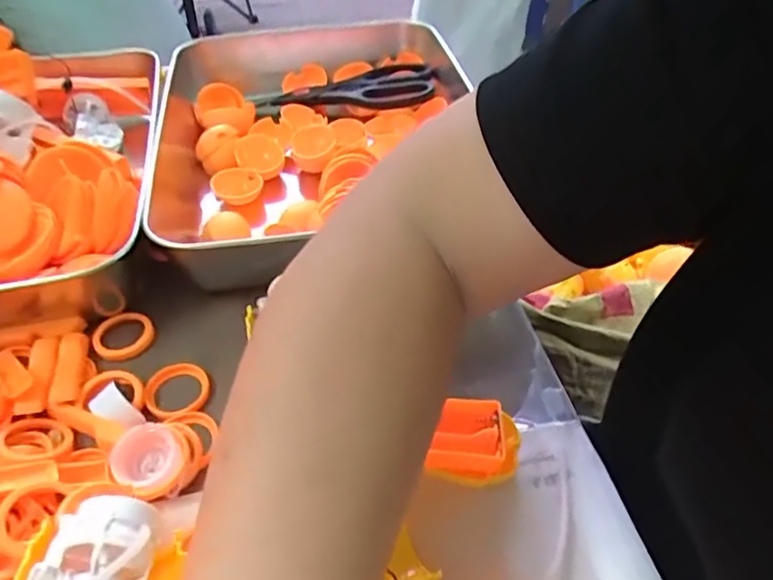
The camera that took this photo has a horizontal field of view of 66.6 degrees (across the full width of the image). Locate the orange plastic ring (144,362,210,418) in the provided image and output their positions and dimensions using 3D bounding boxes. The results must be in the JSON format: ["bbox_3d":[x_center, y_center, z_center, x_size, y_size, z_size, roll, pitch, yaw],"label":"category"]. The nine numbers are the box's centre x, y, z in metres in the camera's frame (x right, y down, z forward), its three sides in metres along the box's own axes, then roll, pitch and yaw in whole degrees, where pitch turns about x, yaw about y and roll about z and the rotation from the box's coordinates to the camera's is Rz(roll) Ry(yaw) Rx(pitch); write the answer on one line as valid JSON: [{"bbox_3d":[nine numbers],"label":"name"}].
[{"bbox_3d":[-0.116,0.055,0.326,0.034,0.005,0.034,0,45,0],"label":"orange plastic ring"}]

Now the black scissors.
[{"bbox_3d":[-0.036,-0.182,0.532,0.159,0.009,0.078,-11,46,-11],"label":"black scissors"}]

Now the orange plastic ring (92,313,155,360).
[{"bbox_3d":[-0.159,0.028,0.353,0.035,0.009,0.031,-10,45,-9],"label":"orange plastic ring"}]

